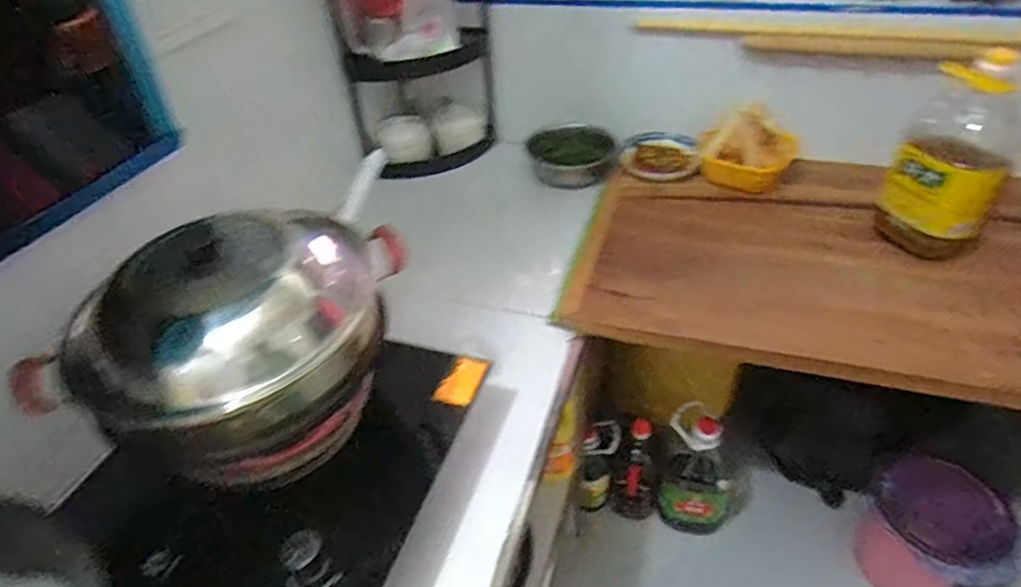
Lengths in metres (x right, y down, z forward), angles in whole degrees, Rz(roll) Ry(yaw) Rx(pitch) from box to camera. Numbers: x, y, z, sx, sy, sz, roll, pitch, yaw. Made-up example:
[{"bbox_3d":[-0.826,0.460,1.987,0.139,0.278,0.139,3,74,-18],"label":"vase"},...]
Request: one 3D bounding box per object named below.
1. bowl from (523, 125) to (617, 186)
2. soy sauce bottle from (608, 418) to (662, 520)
[{"bbox_3d":[0.146,-0.325,1.405,0.204,0.086,0.159,17,47,23],"label":"bowl"},{"bbox_3d":[0.298,0.435,1.414,0.104,0.300,0.085,17,47,23],"label":"soy sauce bottle"}]

